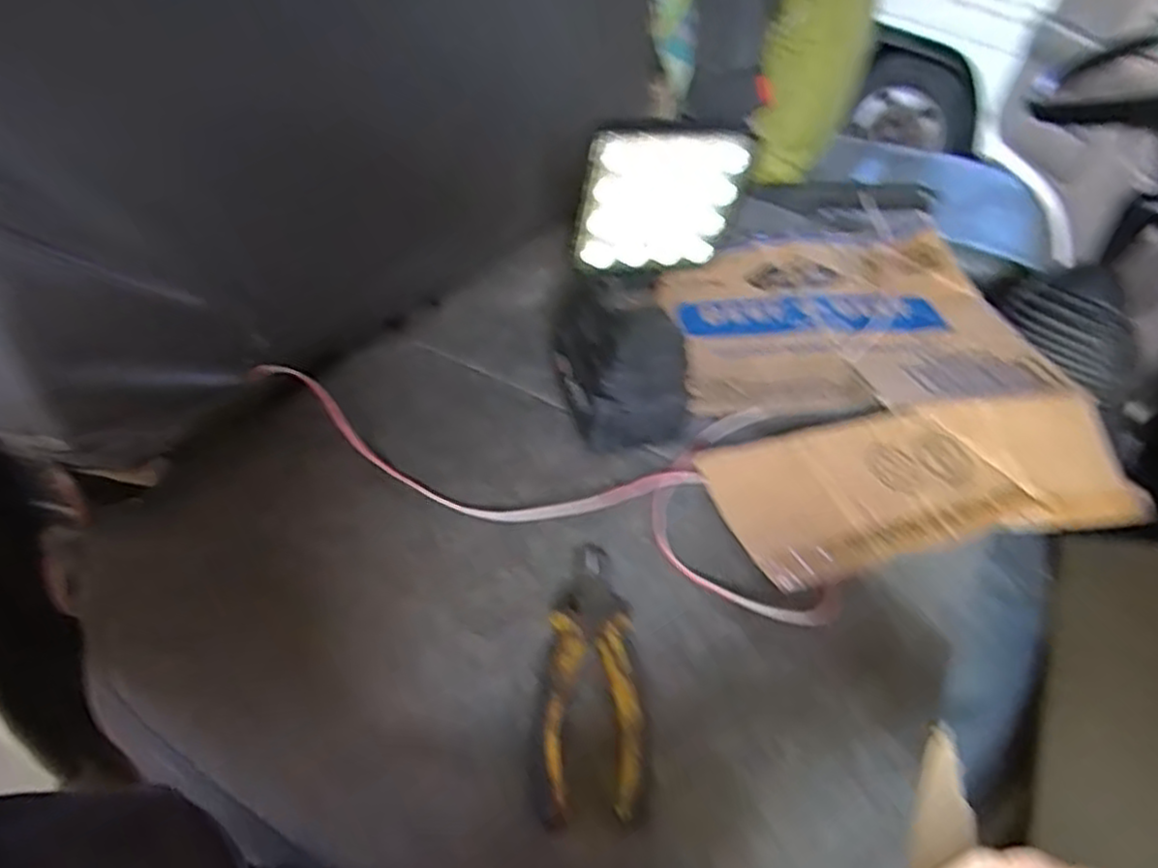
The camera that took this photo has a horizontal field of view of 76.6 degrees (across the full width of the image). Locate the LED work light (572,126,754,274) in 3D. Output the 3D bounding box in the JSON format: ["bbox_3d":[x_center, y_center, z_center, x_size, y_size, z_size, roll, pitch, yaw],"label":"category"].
[{"bbox_3d":[0.050,-0.144,0.460,0.104,0.099,0.028,-5,45,-18],"label":"LED work light"}]

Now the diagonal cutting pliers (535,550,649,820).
[{"bbox_3d":[0.008,0.124,0.396,0.052,0.019,0.163,6,42,-2],"label":"diagonal cutting pliers"}]

